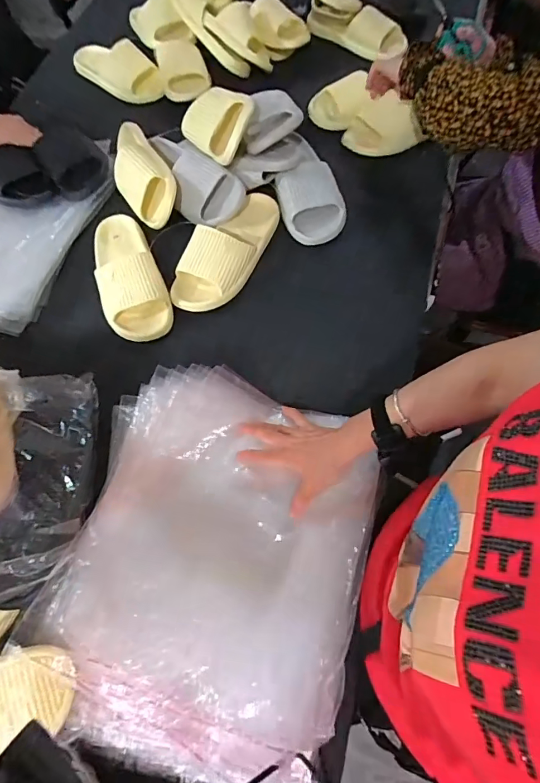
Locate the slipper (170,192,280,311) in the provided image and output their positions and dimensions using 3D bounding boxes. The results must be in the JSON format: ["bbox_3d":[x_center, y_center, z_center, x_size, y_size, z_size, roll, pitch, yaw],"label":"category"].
[{"bbox_3d":[-0.067,-0.246,0.757,0.104,0.074,0.265,29,71,14],"label":"slipper"}]

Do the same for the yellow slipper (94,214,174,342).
[{"bbox_3d":[-0.245,-0.207,0.739,0.109,0.060,0.260,-20,67,-6],"label":"yellow slipper"}]

